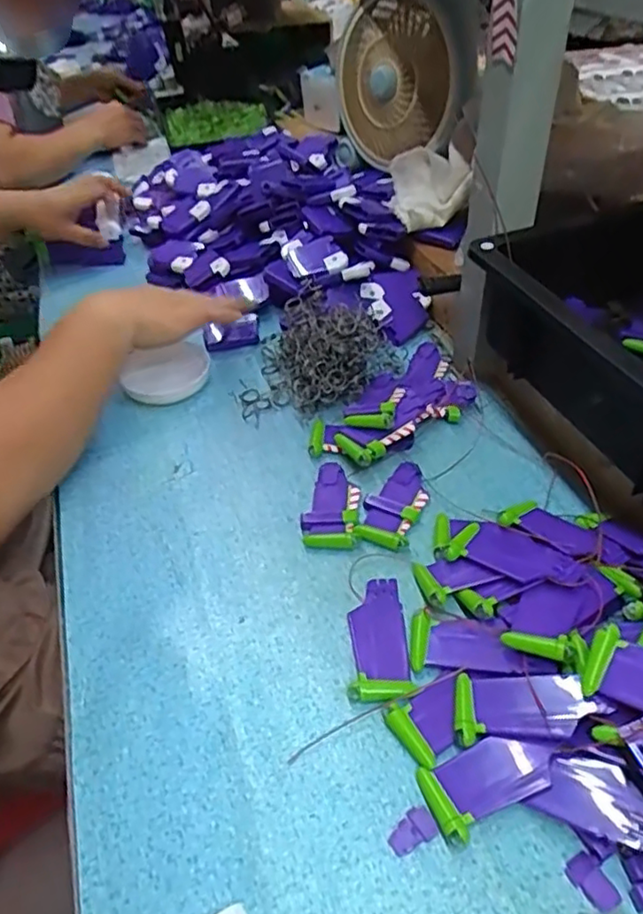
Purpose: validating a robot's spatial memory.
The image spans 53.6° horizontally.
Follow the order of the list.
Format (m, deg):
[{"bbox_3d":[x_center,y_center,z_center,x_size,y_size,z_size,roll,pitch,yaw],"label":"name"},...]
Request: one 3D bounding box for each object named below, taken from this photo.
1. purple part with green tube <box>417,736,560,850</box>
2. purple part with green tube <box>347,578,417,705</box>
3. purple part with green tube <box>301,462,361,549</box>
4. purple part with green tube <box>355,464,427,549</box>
[{"bbox_3d":[0.094,0.180,0.353,0.073,0.017,0.038,-17,44,-13],"label":"purple part with green tube"},{"bbox_3d":[0.038,0.120,0.427,0.039,0.009,0.090,-2,43,3],"label":"purple part with green tube"},{"bbox_3d":[0.009,0.037,0.515,0.043,0.008,0.088,3,43,8],"label":"purple part with green tube"},{"bbox_3d":[0.061,0.036,0.510,0.043,0.007,0.087,17,47,22],"label":"purple part with green tube"}]

